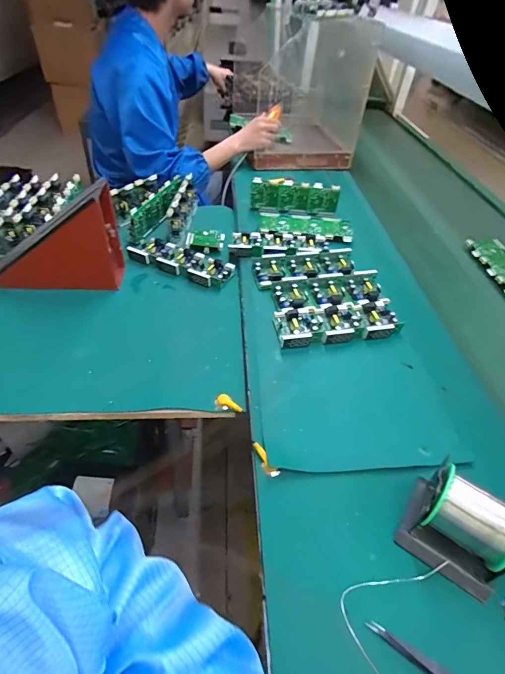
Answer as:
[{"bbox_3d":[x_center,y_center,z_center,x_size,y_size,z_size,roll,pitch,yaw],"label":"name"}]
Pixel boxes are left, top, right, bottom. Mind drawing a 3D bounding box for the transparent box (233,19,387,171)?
[{"bbox_3d":[0.127,-0.706,1.059,0.303,0.326,0.439,-6,47,-13],"label":"transparent box"}]

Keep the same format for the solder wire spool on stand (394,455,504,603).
[{"bbox_3d":[0.212,0.191,0.363,0.094,0.083,0.073,33,51,23],"label":"solder wire spool on stand"}]

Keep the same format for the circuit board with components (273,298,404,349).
[{"bbox_3d":[0.141,-0.022,0.610,0.200,0.031,0.078,-4,47,-11],"label":"circuit board with components"}]

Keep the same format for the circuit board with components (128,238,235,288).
[{"bbox_3d":[-0.140,-0.150,0.728,0.209,0.027,0.075,16,47,9],"label":"circuit board with components"}]

